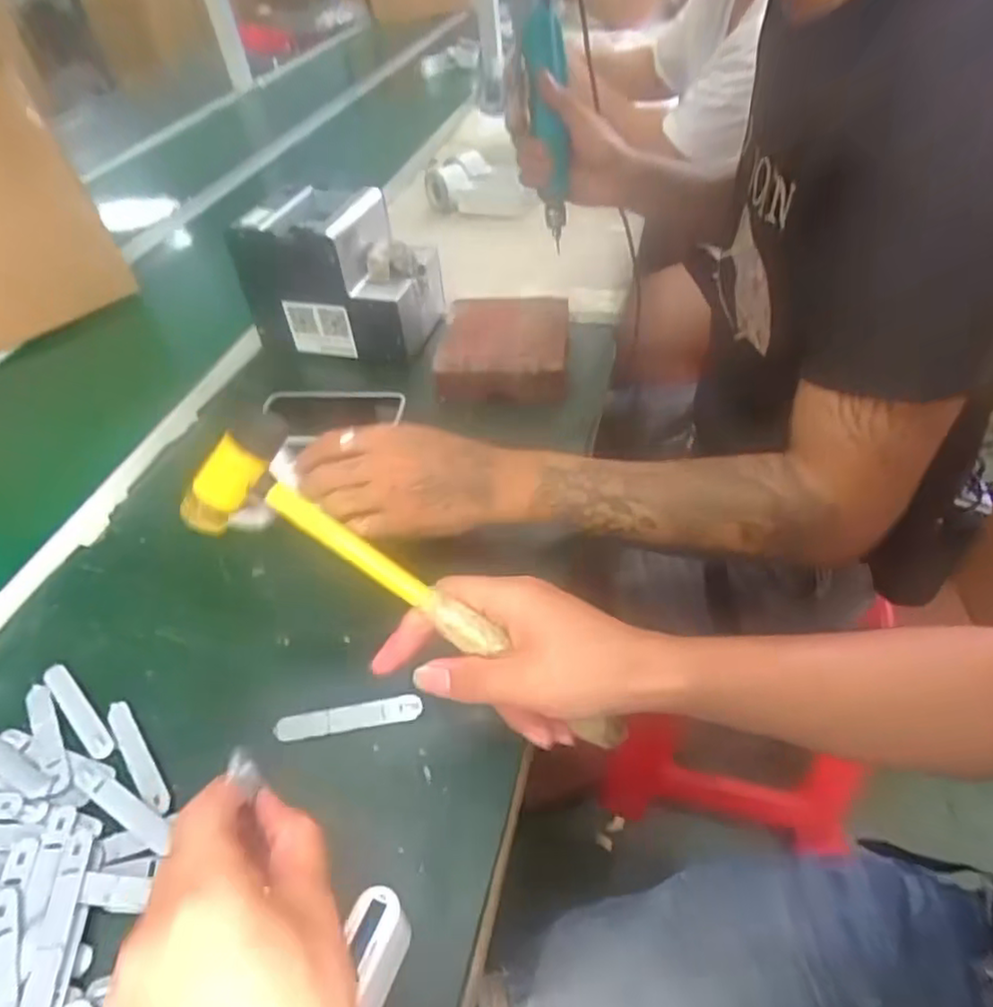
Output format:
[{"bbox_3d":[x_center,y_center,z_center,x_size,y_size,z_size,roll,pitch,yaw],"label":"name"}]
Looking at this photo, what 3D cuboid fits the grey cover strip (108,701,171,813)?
[{"bbox_3d":[-0.231,0.162,0.425,0.013,0.005,0.092,-34,50,-24],"label":"grey cover strip"}]

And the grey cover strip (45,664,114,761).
[{"bbox_3d":[-0.287,0.141,0.451,0.092,0.007,0.016,32,56,32],"label":"grey cover strip"}]

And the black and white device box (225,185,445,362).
[{"bbox_3d":[-0.173,-0.254,0.751,0.193,0.154,0.123,4,46,11],"label":"black and white device box"}]

